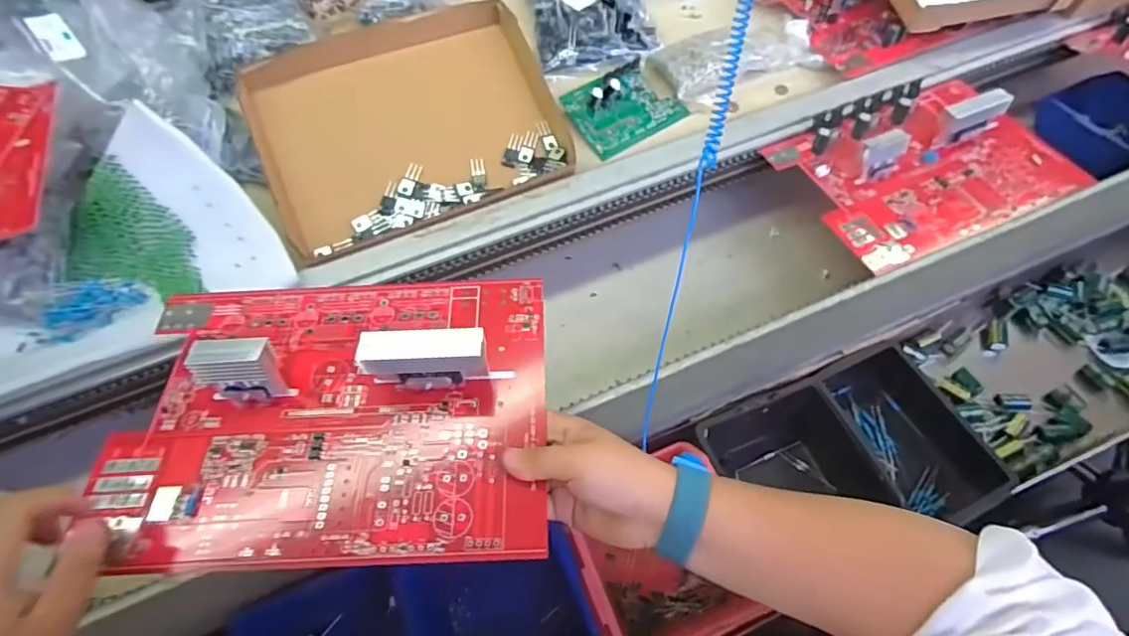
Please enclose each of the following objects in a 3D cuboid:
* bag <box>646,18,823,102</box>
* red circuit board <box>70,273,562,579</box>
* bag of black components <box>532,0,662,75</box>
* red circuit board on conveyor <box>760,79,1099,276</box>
[{"bbox_3d":[0.213,-0.336,0.712,0.205,0.054,0.105,-23,58,-10],"label":"bag"},{"bbox_3d":[-0.154,0.048,0.361,0.276,0.051,0.201,-4,56,2],"label":"red circuit board"},{"bbox_3d":[0.031,-0.417,0.746,0.155,0.035,0.187,-14,73,-2],"label":"bag of black components"},{"bbox_3d":[0.398,-0.179,0.609,0.290,0.041,0.204,-22,58,-10],"label":"red circuit board on conveyor"}]

